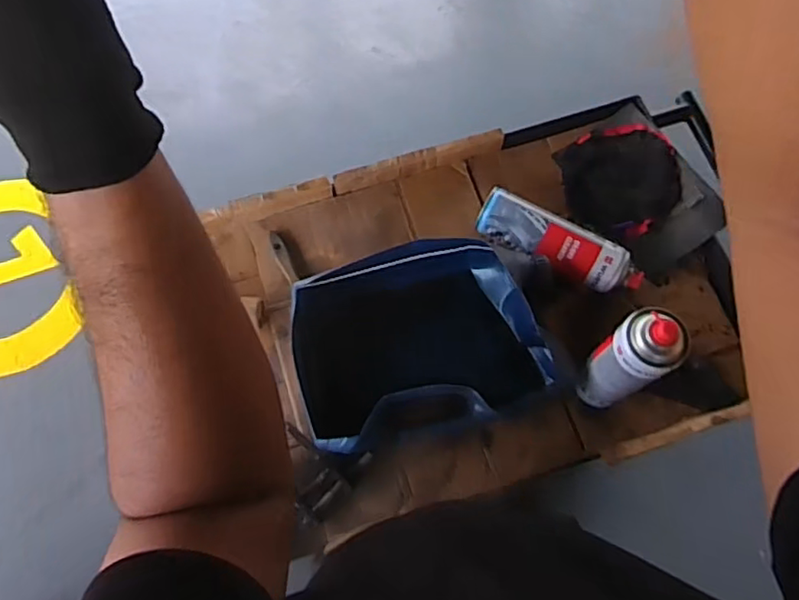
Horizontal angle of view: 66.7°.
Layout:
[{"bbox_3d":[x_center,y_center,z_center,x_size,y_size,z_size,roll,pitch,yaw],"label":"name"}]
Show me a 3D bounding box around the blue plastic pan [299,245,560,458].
[{"bbox_3d":[0.025,0.056,0.764,0.311,0.129,0.216,-14,71,-4],"label":"blue plastic pan"}]

